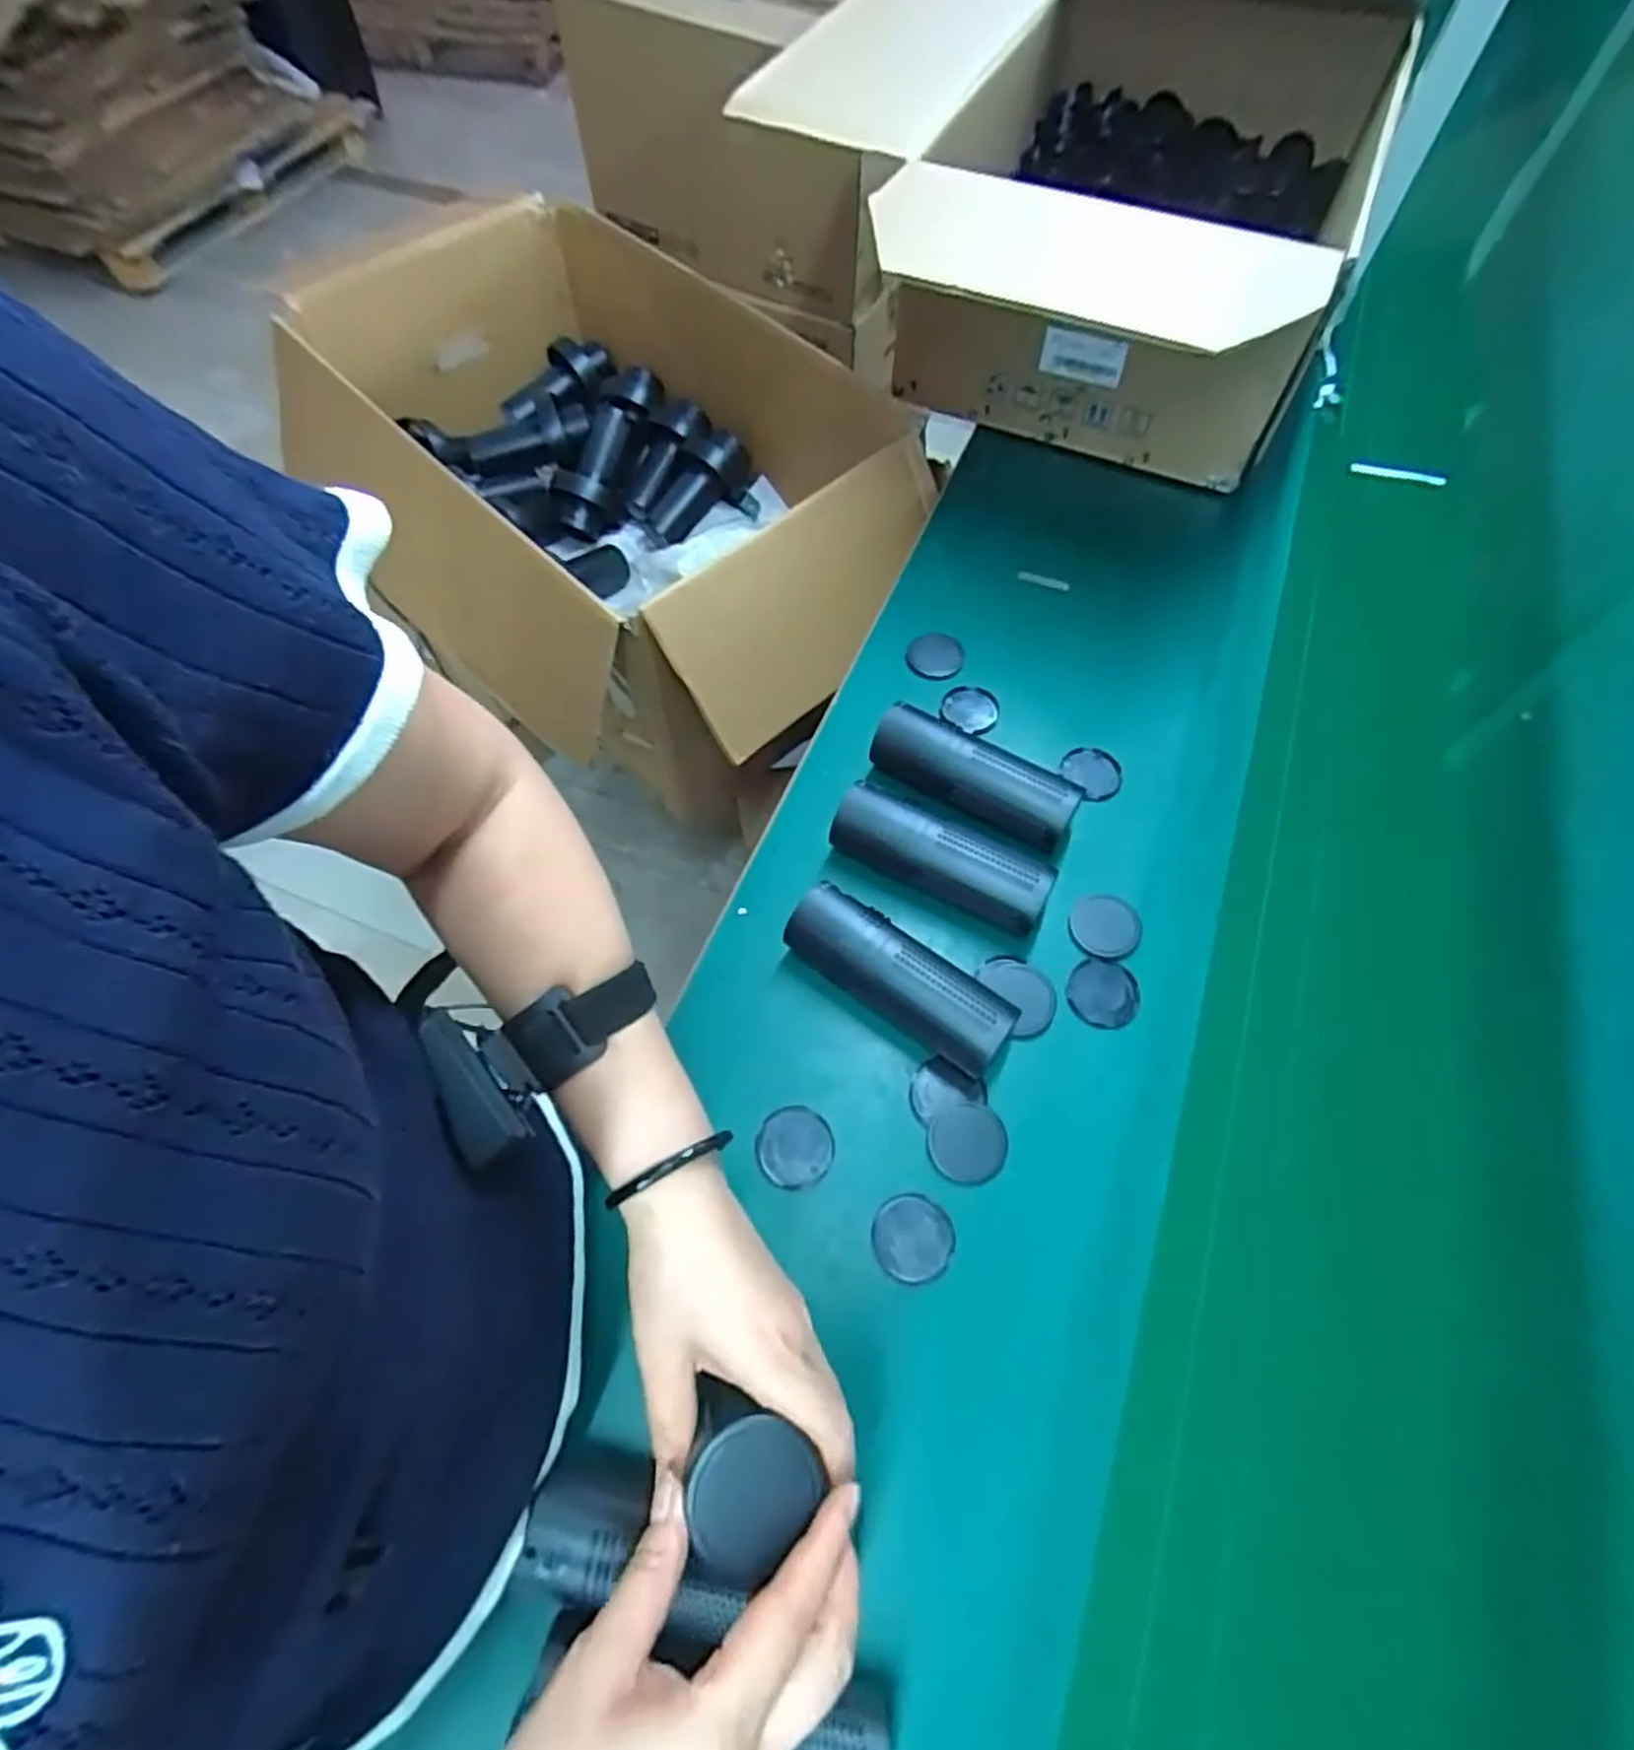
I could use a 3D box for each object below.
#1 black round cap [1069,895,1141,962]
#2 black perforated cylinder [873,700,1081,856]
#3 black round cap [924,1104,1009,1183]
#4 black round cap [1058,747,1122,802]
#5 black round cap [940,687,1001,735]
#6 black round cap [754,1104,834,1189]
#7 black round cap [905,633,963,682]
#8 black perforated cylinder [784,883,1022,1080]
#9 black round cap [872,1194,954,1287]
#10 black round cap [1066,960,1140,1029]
[{"bbox_3d":[0.214,0.039,0.586,0.050,0.008,0.057,38,68,19],"label":"black round cap"},{"bbox_3d":[0.123,-0.076,0.621,0.160,0.057,0.048,29,65,15],"label":"black perforated cylinder"},{"bbox_3d":[0.098,0.176,0.513,0.050,0.004,0.049,0,61,0],"label":"black round cap"},{"bbox_3d":[0.232,-0.086,0.659,0.052,0.008,0.050,0,61,0],"label":"black round cap"},{"bbox_3d":[0.136,-0.147,0.689,0.049,0.006,0.049,0,61,0],"label":"black round cap"},{"bbox_3d":[-0.014,0.177,0.513,0.049,0.004,0.050,0,61,0],"label":"black round cap"},{"bbox_3d":[0.108,-0.199,0.717,0.049,0.004,0.056,27,64,14],"label":"black round cap"},{"bbox_3d":[0.056,0.073,0.545,0.161,0.054,0.049,31,65,16],"label":"black perforated cylinder"},{"bbox_3d":[0.060,0.225,0.488,0.049,0.004,0.049,0,61,0],"label":"black round cap"},{"bbox_3d":[0.205,0.084,0.563,0.048,0.006,0.050,0,61,0],"label":"black round cap"}]

